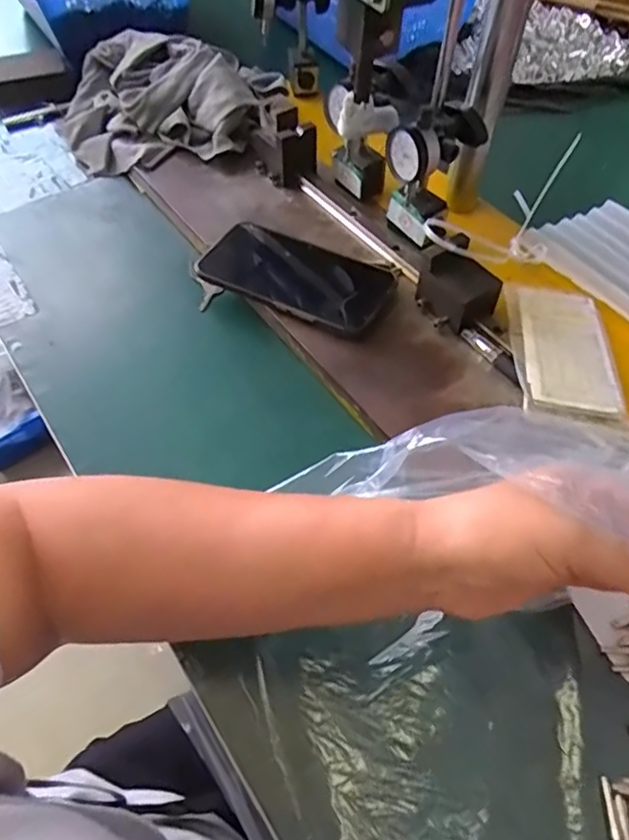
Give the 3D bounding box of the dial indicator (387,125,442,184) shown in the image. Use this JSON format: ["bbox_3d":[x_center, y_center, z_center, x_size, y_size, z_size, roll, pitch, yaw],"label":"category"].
[{"bbox_3d":[0.071,-0.193,0.435,0.037,0.036,0.019,36,63,23],"label":"dial indicator"}]

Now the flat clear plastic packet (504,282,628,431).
[{"bbox_3d":[0.182,-0.052,0.442,0.071,0.004,0.143,7,48,1],"label":"flat clear plastic packet"}]

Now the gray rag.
[{"bbox_3d":[-0.157,-0.334,0.638,0.256,0.066,0.159,2,55,2],"label":"gray rag"}]

